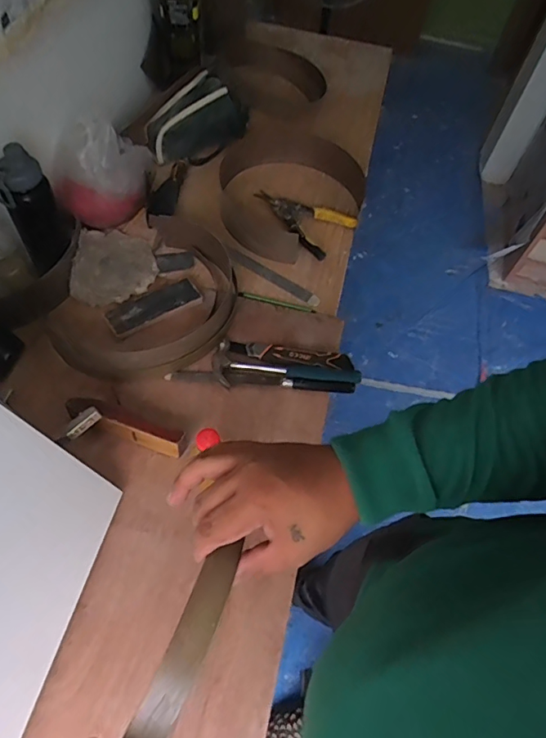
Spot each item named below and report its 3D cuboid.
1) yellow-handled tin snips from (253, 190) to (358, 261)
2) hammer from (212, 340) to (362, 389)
[{"bbox_3d":[0.057,-0.347,1.102,0.237,0.031,0.146,38,63,17],"label":"yellow-handled tin snips"},{"bbox_3d":[0.022,0.005,0.863,0.258,0.026,0.089,11,59,2],"label":"hammer"}]

